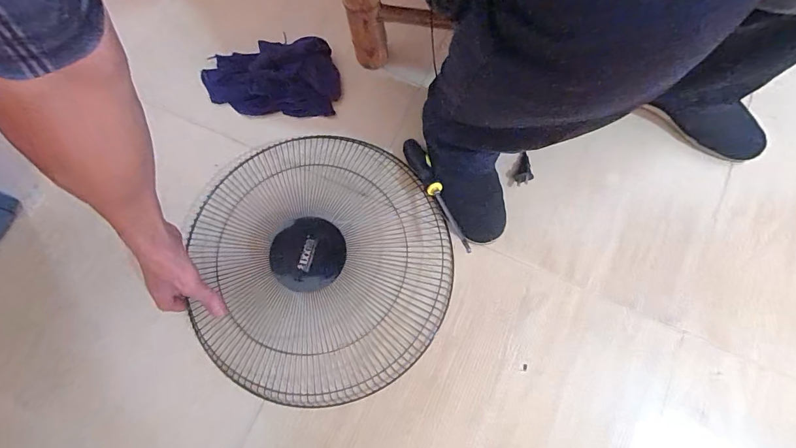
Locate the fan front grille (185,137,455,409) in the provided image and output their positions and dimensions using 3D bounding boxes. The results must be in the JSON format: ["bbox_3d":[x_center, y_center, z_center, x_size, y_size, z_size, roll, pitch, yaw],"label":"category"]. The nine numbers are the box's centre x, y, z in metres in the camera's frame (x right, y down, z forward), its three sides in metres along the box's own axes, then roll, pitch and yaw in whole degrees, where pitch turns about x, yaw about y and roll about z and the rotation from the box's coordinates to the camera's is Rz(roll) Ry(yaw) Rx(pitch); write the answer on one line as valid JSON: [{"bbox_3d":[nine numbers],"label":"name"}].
[{"bbox_3d":[-0.113,0.054,0.577,0.363,0.050,0.368,0,76,2],"label":"fan front grille"}]

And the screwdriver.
[{"bbox_3d":[0.055,-0.047,0.590,0.029,0.021,0.206,-23,63,-4],"label":"screwdriver"}]

